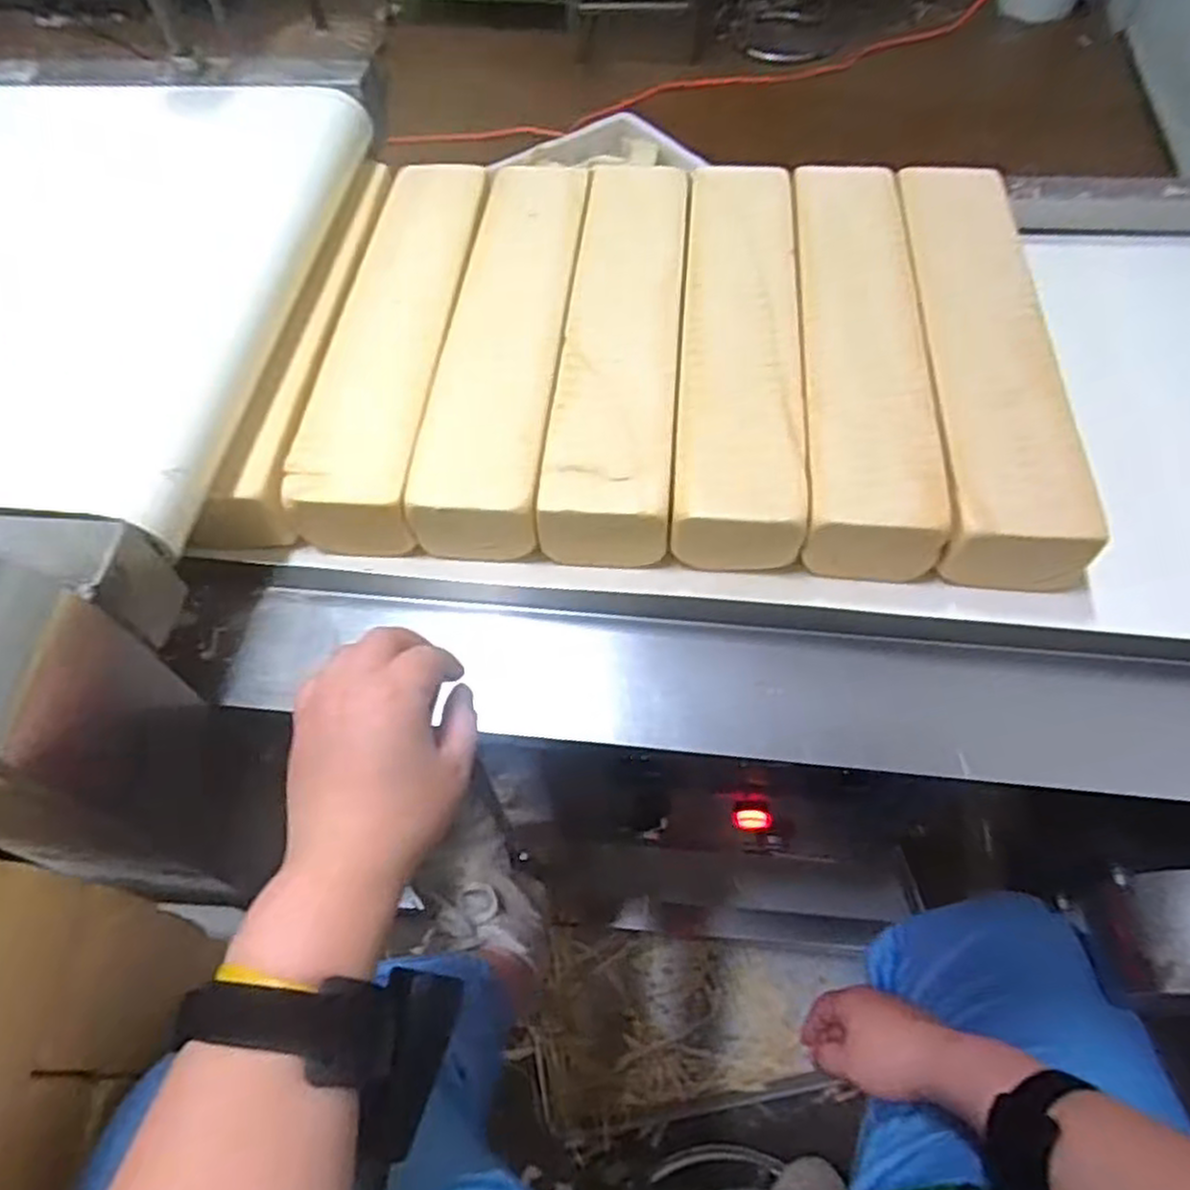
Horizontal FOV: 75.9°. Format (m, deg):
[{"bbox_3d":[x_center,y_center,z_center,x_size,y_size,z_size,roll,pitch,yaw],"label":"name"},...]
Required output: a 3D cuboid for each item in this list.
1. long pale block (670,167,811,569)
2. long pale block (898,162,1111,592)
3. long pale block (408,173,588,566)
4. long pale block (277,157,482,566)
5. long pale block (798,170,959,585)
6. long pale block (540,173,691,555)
[{"bbox_3d":[0.100,-0.180,0.535,0.078,0.050,0.350,3,58,4],"label":"long pale block"},{"bbox_3d":[0.256,-0.170,0.520,0.083,0.052,0.361,4,58,5],"label":"long pale block"},{"bbox_3d":[-0.059,-0.187,0.544,0.080,0.044,0.363,2,58,4],"label":"long pale block"},{"bbox_3d":[-0.138,-0.190,0.552,0.082,0.046,0.369,2,58,3],"label":"long pale block"},{"bbox_3d":[0.177,-0.170,0.524,0.079,0.062,0.355,4,58,5],"label":"long pale block"},{"bbox_3d":[0.022,-0.183,0.539,0.080,0.049,0.359,4,58,5],"label":"long pale block"}]

